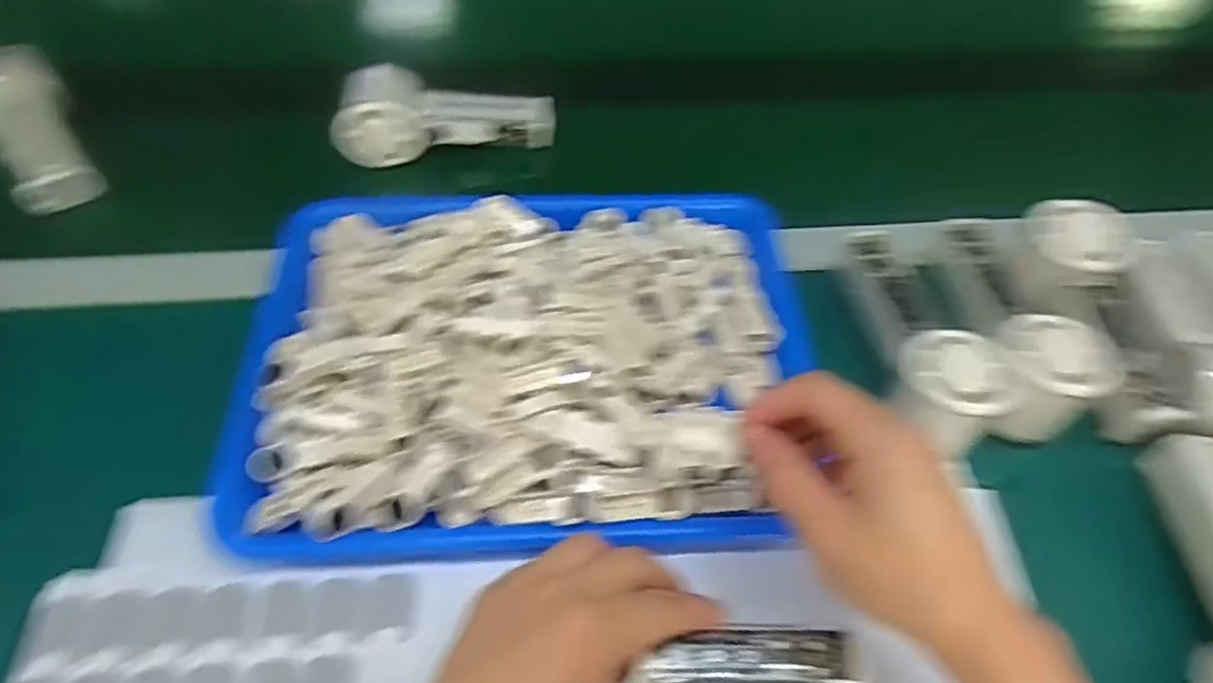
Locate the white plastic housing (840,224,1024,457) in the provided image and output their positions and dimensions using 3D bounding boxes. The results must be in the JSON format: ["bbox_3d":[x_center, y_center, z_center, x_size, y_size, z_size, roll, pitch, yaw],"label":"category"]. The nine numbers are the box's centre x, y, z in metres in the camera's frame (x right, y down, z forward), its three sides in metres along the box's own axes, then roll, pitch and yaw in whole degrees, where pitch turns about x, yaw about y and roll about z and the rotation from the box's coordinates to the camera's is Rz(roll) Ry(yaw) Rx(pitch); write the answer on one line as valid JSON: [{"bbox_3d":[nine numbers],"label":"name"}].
[{"bbox_3d":[0.192,-0.008,0.427,0.061,0.054,0.150,-5,55,-7],"label":"white plastic housing"}]

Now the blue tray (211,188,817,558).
[{"bbox_3d":[-0.045,0.003,0.426,0.337,0.037,0.259,1,55,-2],"label":"blue tray"}]

